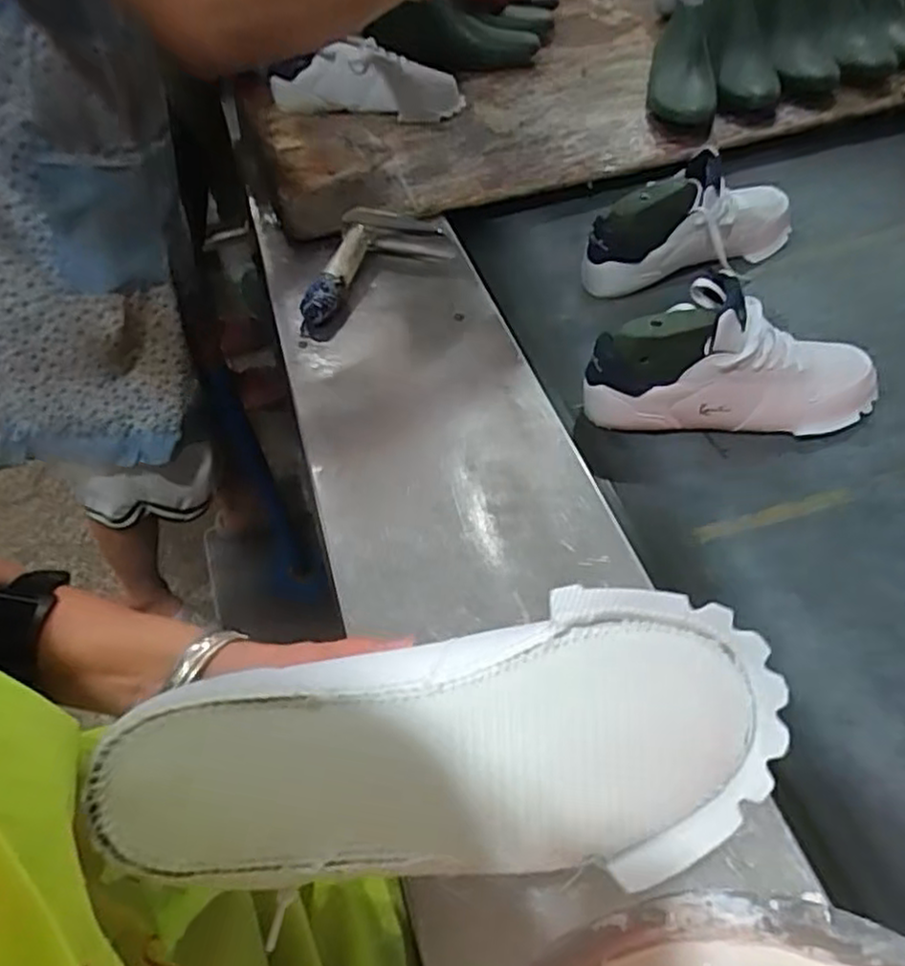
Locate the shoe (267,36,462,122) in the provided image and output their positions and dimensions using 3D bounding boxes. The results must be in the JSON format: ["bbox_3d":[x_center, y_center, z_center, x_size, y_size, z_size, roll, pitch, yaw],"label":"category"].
[{"bbox_3d":[-0.130,-0.621,1.079,0.281,0.082,0.110,13,55,13],"label":"shoe"}]

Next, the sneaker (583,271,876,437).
[{"bbox_3d":[0.272,-0.117,0.674,0.282,0.122,0.091,-2,53,3],"label":"sneaker"}]

